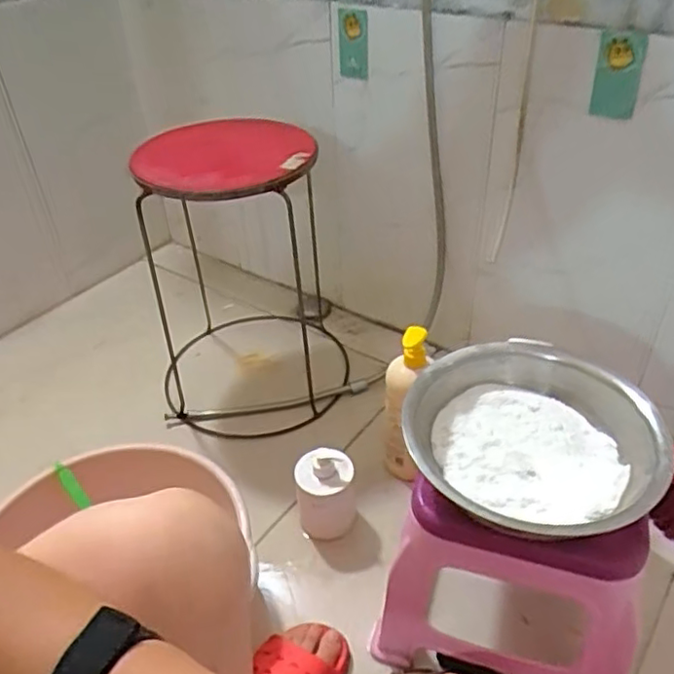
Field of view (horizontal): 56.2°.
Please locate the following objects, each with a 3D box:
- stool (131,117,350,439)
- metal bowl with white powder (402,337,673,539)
[{"bbox_3d":[-0.167,-0.124,1.078,0.318,0.457,0.360,-9,39,-6],"label":"stool"},{"bbox_3d":[0.199,0.117,0.655,0.237,0.079,0.226,-3,39,2],"label":"metal bowl with white powder"}]

